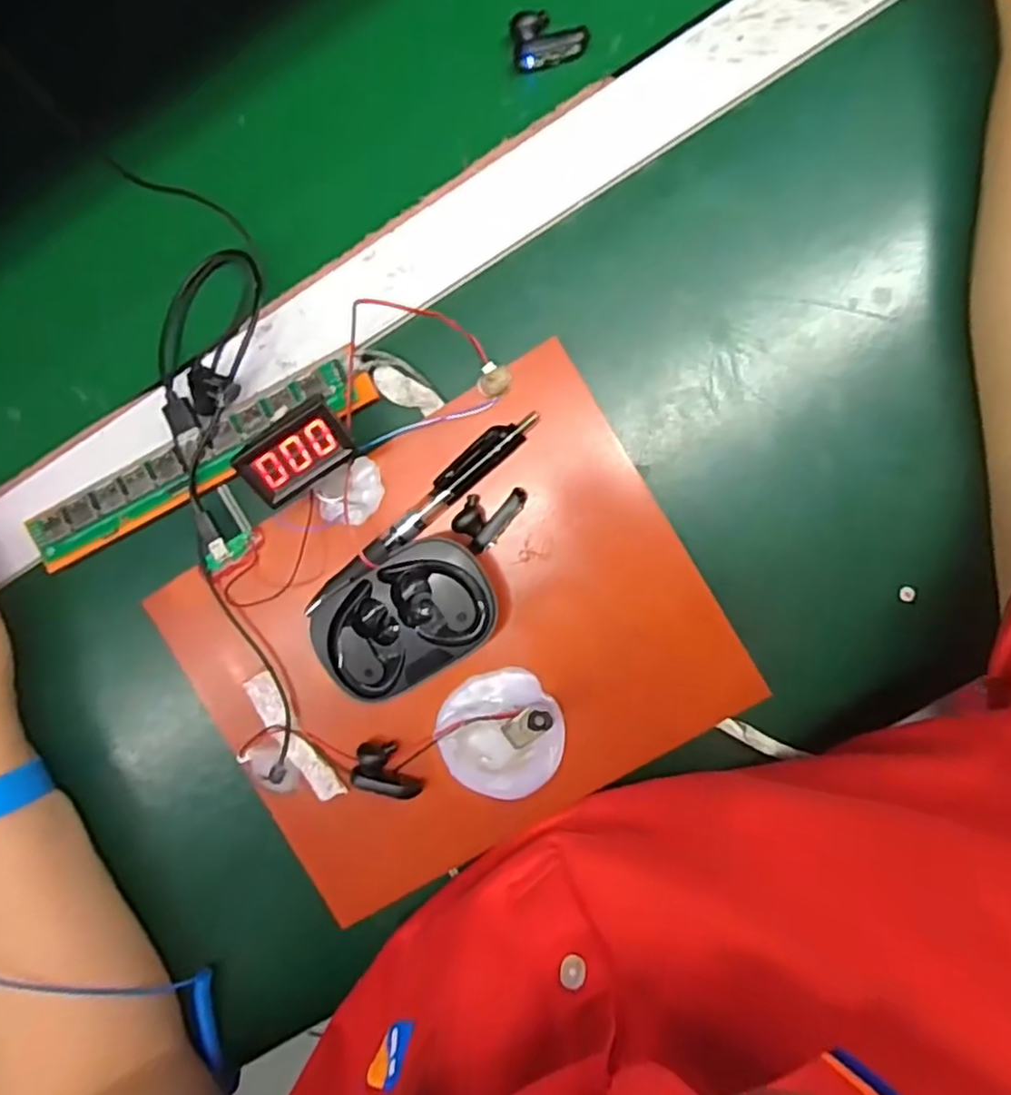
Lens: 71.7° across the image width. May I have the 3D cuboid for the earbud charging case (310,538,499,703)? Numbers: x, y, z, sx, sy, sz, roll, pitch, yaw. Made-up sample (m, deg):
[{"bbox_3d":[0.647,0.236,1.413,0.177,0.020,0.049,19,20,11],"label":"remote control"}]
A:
[{"bbox_3d":[-0.045,0.034,0.332,0.085,0.021,0.056,-36,90,7],"label":"earbud charging case"}]

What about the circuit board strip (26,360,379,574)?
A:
[{"bbox_3d":[-0.155,-0.041,0.355,0.192,0.010,0.029,-27,115,4],"label":"circuit board strip"}]

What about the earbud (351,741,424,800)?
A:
[{"bbox_3d":[-0.058,0.111,0.348,0.033,0.013,0.022,8,95,5],"label":"earbud"}]

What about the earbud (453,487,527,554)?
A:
[{"bbox_3d":[-0.008,-0.017,0.335,0.023,0.010,0.036,39,96,1],"label":"earbud"}]

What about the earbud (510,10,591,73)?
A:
[{"bbox_3d":[0.022,-0.247,0.341,0.035,0.016,0.024,-8,93,6],"label":"earbud"}]

